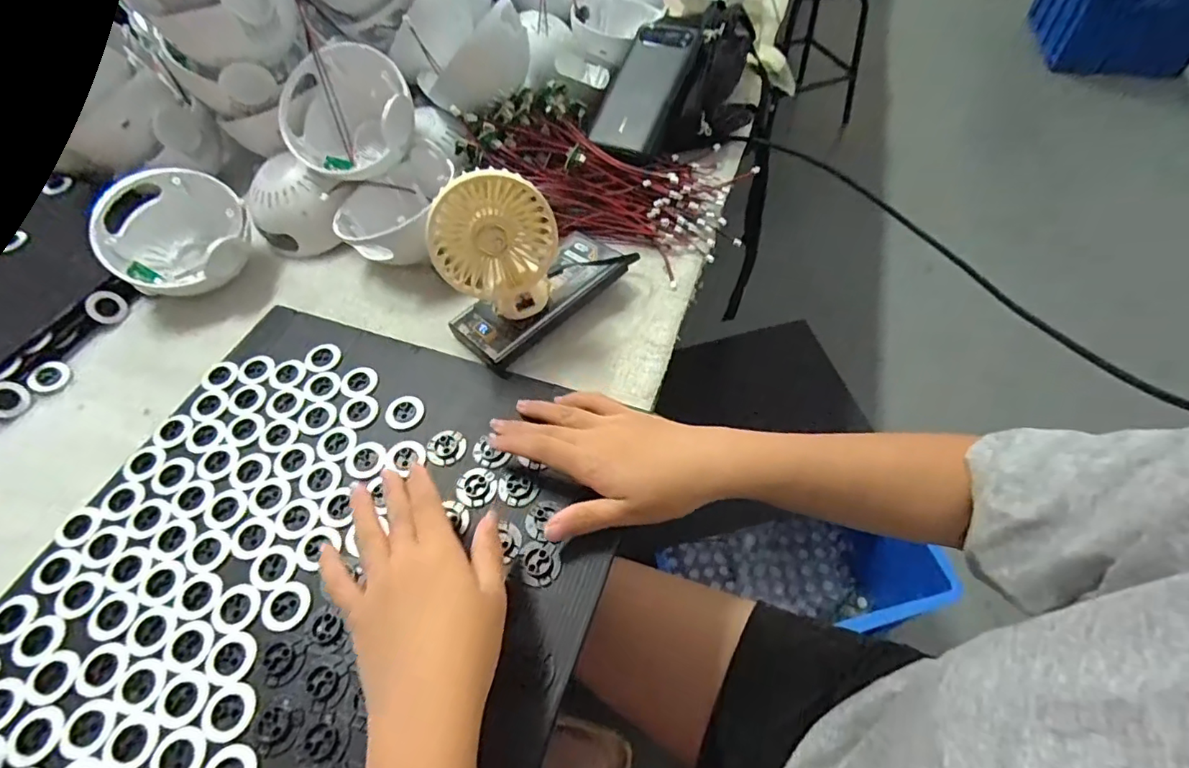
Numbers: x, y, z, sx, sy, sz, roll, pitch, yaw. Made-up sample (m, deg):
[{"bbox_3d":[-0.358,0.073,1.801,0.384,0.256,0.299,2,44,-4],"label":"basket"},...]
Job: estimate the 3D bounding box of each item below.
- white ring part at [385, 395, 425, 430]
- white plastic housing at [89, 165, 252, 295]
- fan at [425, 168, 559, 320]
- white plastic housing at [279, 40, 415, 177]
[{"bbox_3d":[-0.143,0.020,0.417,0.027,0.004,0.028,-2,55,3],"label":"white ring part"},{"bbox_3d":[-0.370,-0.129,0.497,0.116,0.075,0.102,-33,59,-17],"label":"white plastic housing"},{"bbox_3d":[-0.070,-0.097,0.398,0.084,0.103,0.037,-5,55,1],"label":"fan"},{"bbox_3d":[-0.223,-0.243,0.501,0.115,0.081,0.104,-20,56,-9],"label":"white plastic housing"}]

